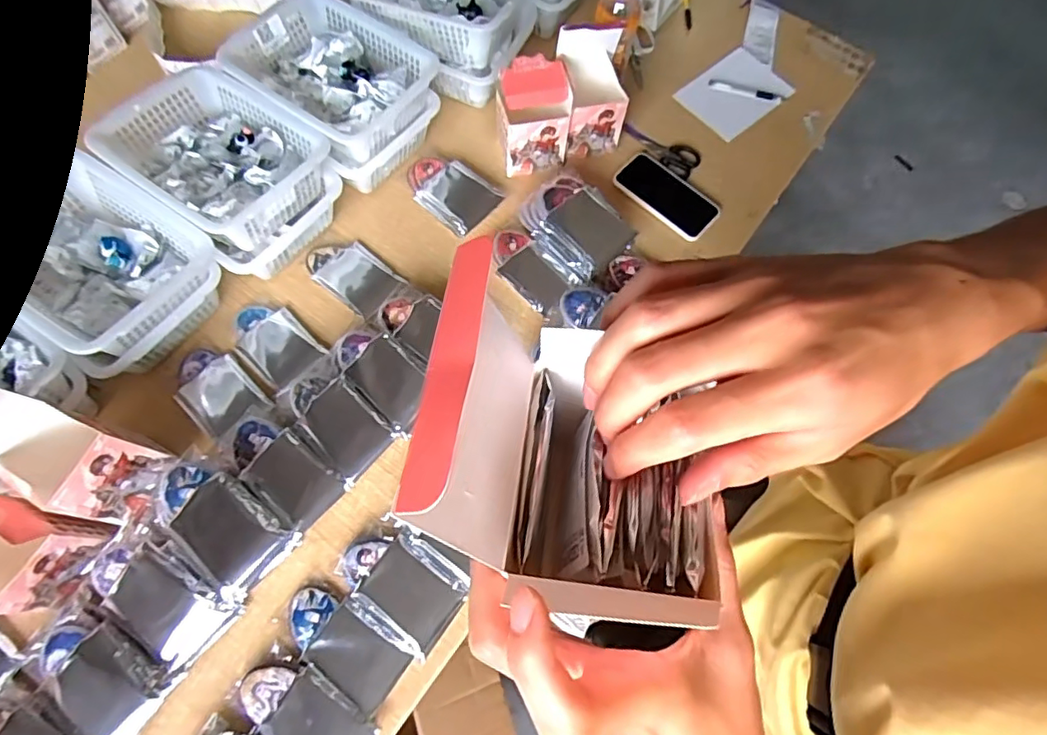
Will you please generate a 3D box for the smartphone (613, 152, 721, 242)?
[{"bbox_3d":[0.234,-0.284,0.914,0.174,0.016,0.095,38,73,12],"label":"smartphone"}]

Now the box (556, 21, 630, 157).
[{"bbox_3d":[0.099,-0.408,0.831,0.095,0.177,0.088,-19,71,-9],"label":"box"}]

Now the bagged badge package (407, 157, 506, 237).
[{"bbox_3d":[-0.115,-0.278,0.874,0.138,0.024,0.096,36,72,11],"label":"bagged badge package"}]

